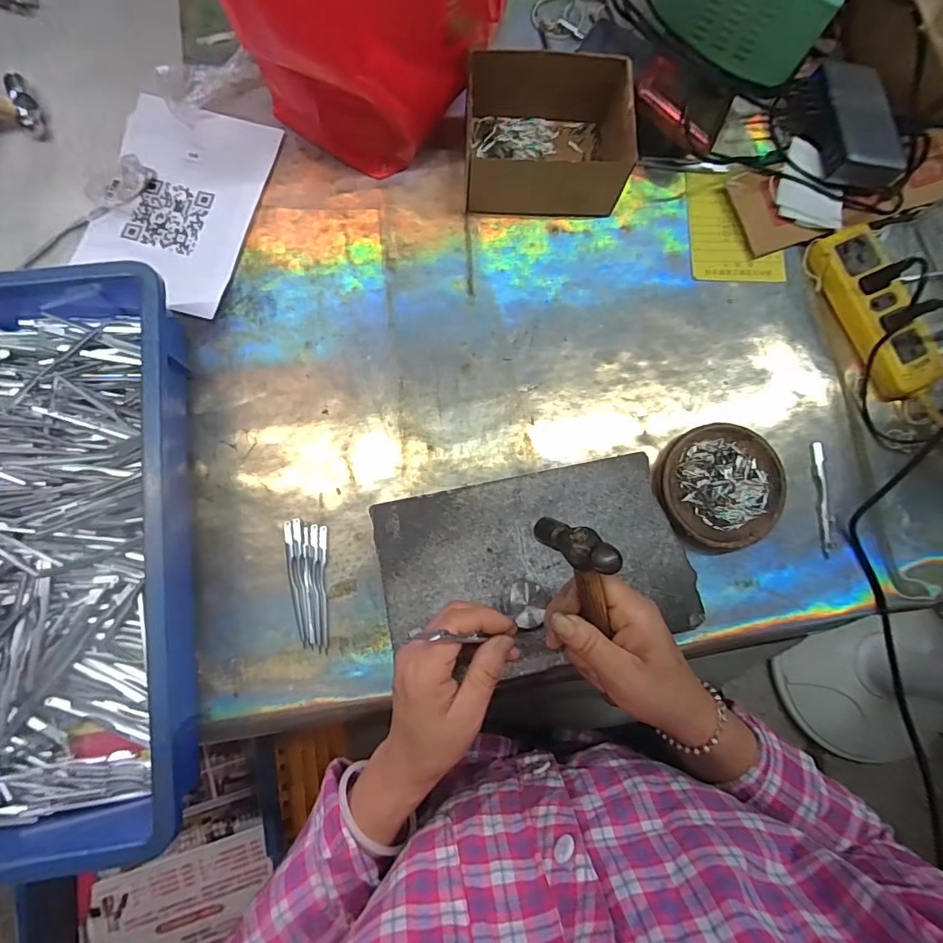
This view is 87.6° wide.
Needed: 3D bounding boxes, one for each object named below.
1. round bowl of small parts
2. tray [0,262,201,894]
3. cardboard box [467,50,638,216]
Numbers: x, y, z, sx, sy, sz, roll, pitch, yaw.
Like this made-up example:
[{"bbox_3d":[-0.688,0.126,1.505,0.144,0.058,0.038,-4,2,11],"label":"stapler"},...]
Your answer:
[{"bbox_3d":[0.234,0.016,0.465,0.123,0.019,0.115,1,82,-4],"label":"round bowl of small parts"},{"bbox_3d":[-0.371,0.060,0.388,0.285,0.082,0.437,-6,82,-5],"label":"tray"},{"bbox_3d":[0.077,-0.332,0.481,0.162,0.073,0.127,1,82,-4],"label":"cardboard box"}]

